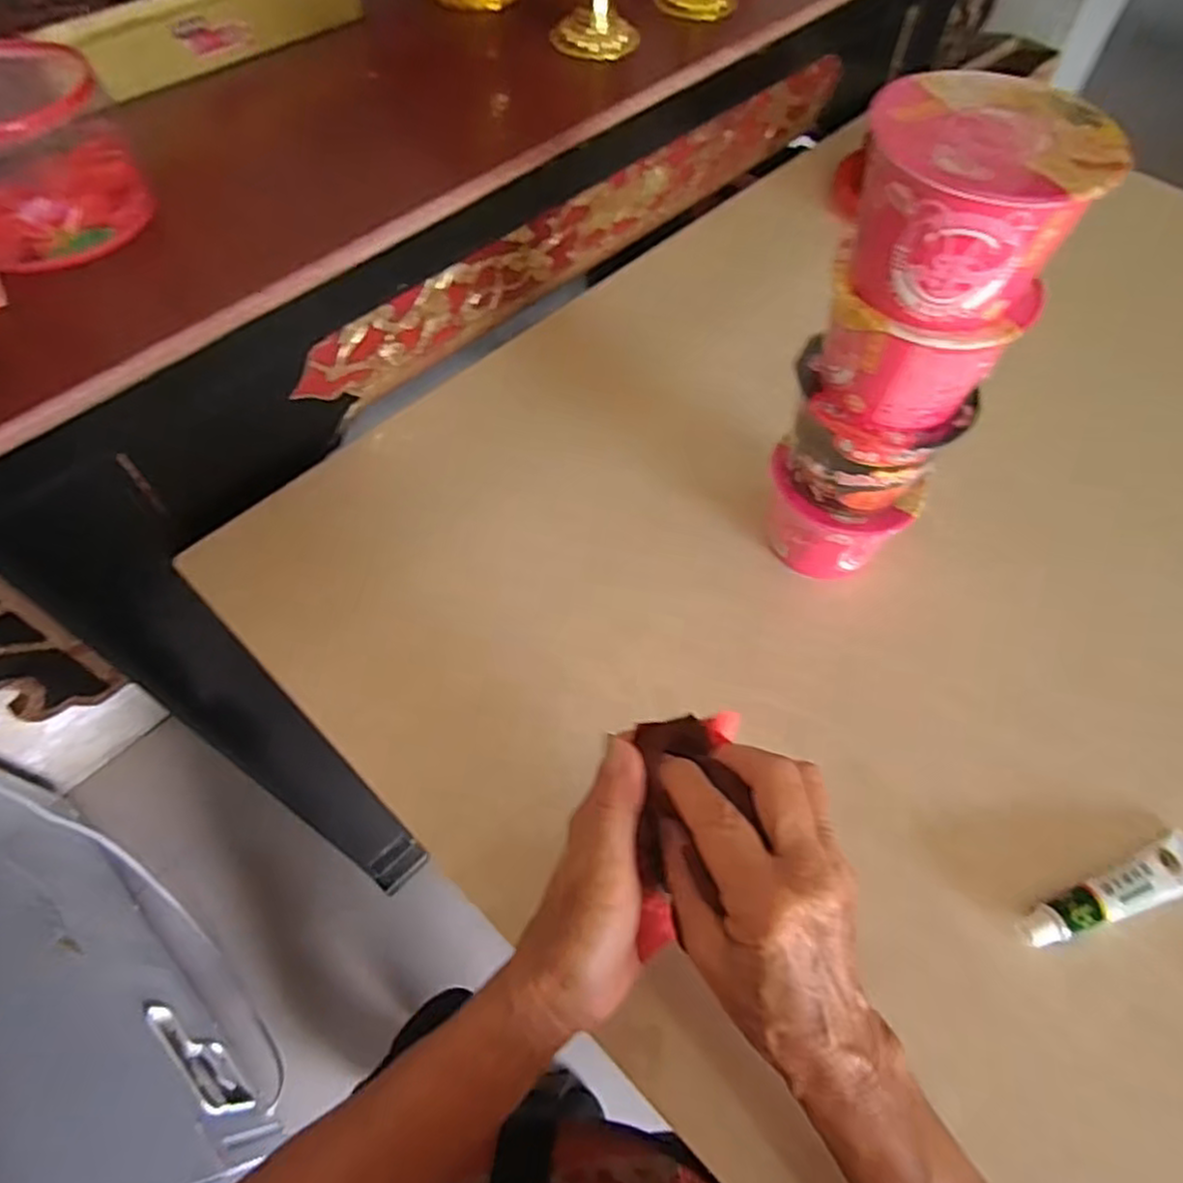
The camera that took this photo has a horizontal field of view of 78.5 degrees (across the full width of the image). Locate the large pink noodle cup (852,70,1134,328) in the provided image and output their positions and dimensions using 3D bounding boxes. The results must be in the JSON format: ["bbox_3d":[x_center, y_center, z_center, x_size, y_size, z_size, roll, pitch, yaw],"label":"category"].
[{"bbox_3d":[0.164,-0.173,0.319,0.095,0.066,0.097,11,59,6],"label":"large pink noodle cup"}]

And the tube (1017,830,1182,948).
[{"bbox_3d":[0.283,0.161,0.389,0.119,0.016,0.026,-16,60,-10],"label":"tube"}]

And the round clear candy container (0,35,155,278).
[{"bbox_3d":[-0.321,-0.246,0.410,0.103,0.078,0.103,0,59,0],"label":"round clear candy container"}]

